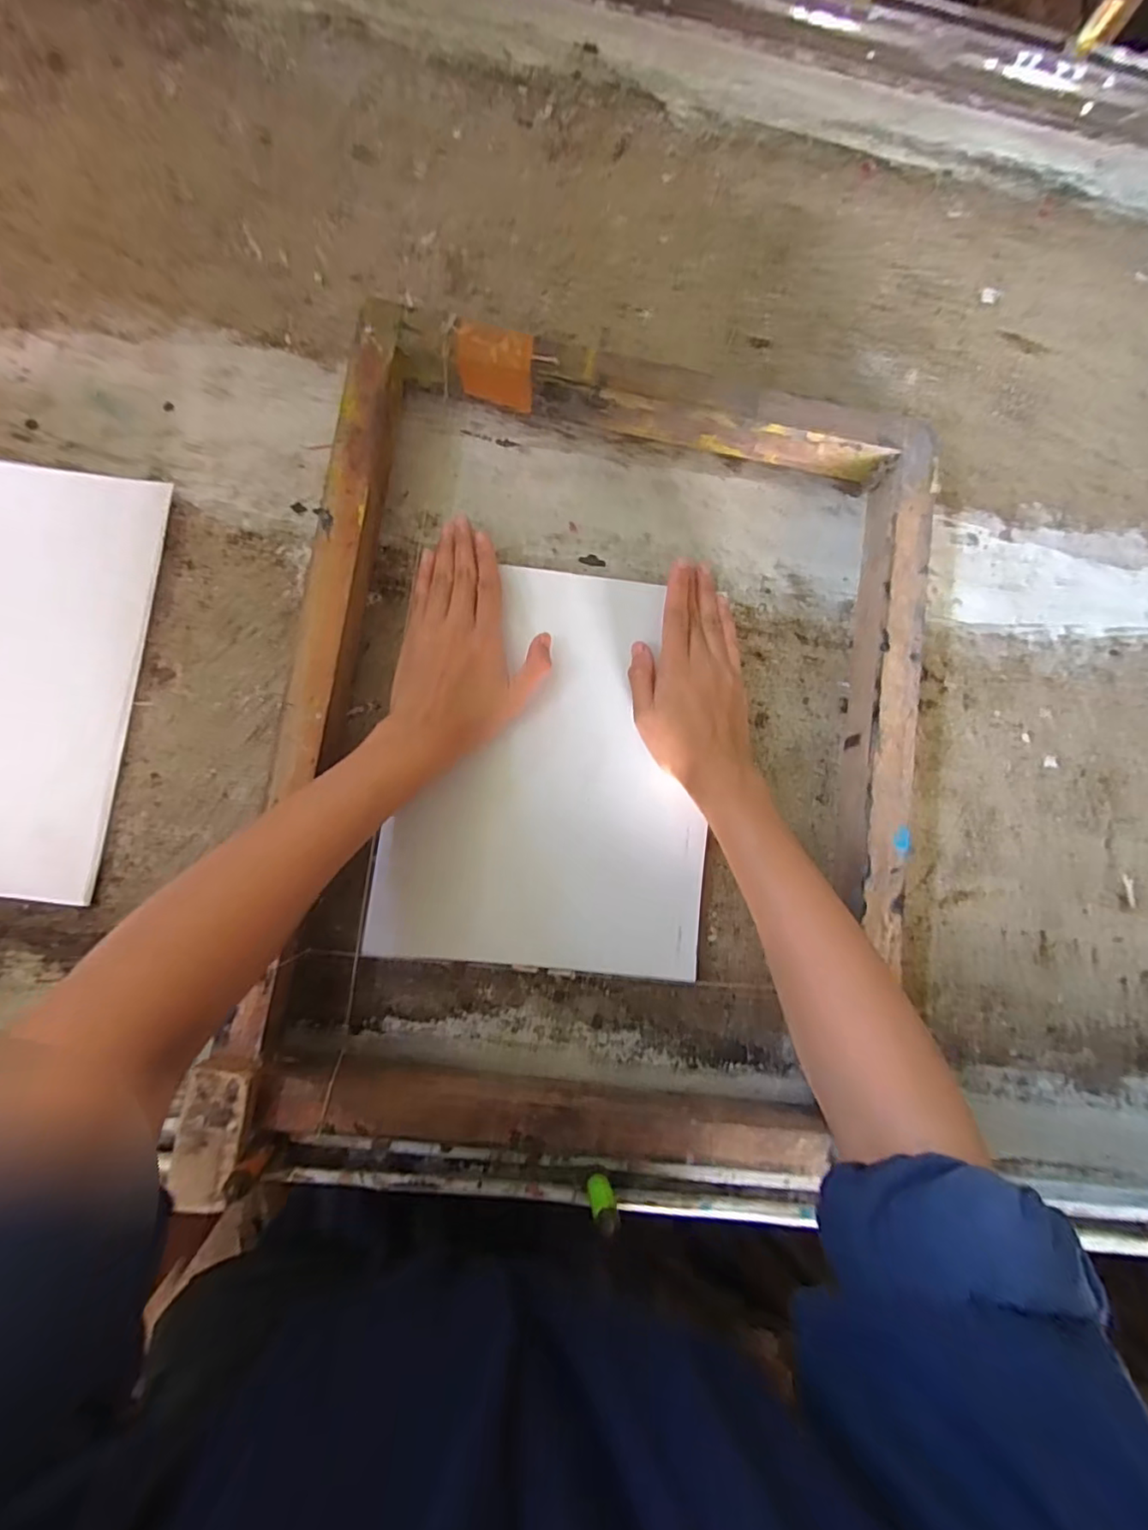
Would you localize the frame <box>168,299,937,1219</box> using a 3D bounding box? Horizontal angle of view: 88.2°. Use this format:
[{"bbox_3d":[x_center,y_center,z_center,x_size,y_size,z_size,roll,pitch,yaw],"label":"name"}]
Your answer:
[{"bbox_3d":[0.022,-0.004,0.387,0.401,0.063,0.530,9,83,-5],"label":"frame"}]

